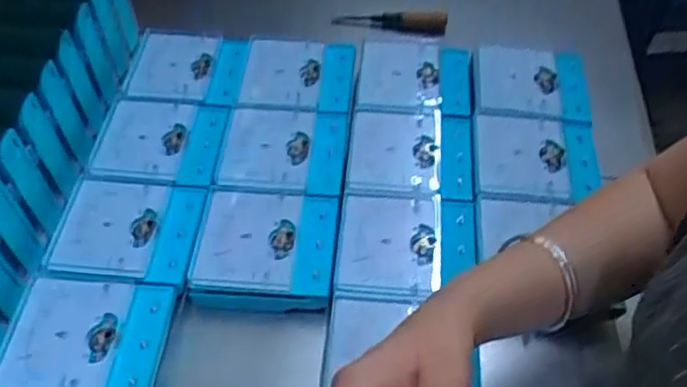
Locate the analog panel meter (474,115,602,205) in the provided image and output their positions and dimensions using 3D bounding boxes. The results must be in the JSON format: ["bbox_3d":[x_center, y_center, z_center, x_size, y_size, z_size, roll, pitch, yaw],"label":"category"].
[{"bbox_3d":[0.178,-0.029,0.580,0.116,0.024,0.099,2,53,2],"label":"analog panel meter"}]

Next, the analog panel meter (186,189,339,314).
[{"bbox_3d":[-0.064,0.046,0.535,0.112,0.037,0.097,3,53,3],"label":"analog panel meter"}]

